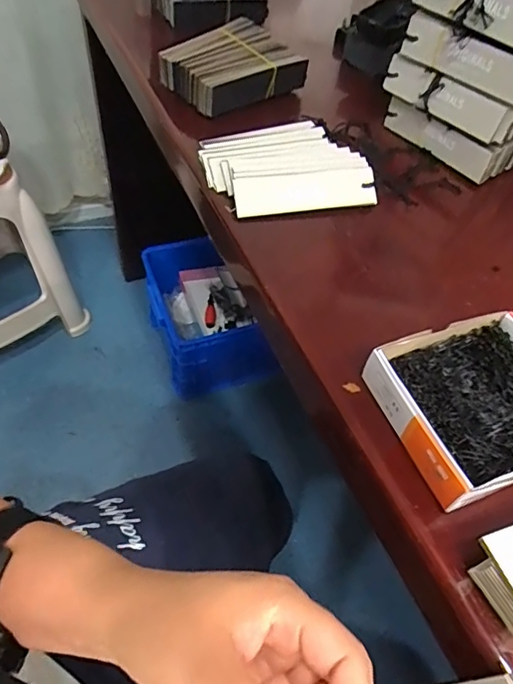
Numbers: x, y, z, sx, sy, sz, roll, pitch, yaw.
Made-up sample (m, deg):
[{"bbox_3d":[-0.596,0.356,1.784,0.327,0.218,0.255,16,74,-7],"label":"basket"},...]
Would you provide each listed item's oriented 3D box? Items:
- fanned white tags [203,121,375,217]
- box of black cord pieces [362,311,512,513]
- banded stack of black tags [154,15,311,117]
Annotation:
[{"bbox_3d":[0.023,-0.167,0.460,0.144,0.019,0.126,-11,54,-14],"label":"fanned white tags"},{"bbox_3d":[0.136,0.039,0.306,0.117,0.032,0.101,-15,55,-17],"label":"box of black cord pieces"},{"bbox_3d":[-0.029,-0.306,0.547,0.143,0.041,0.102,-26,59,-24],"label":"banded stack of black tags"}]

